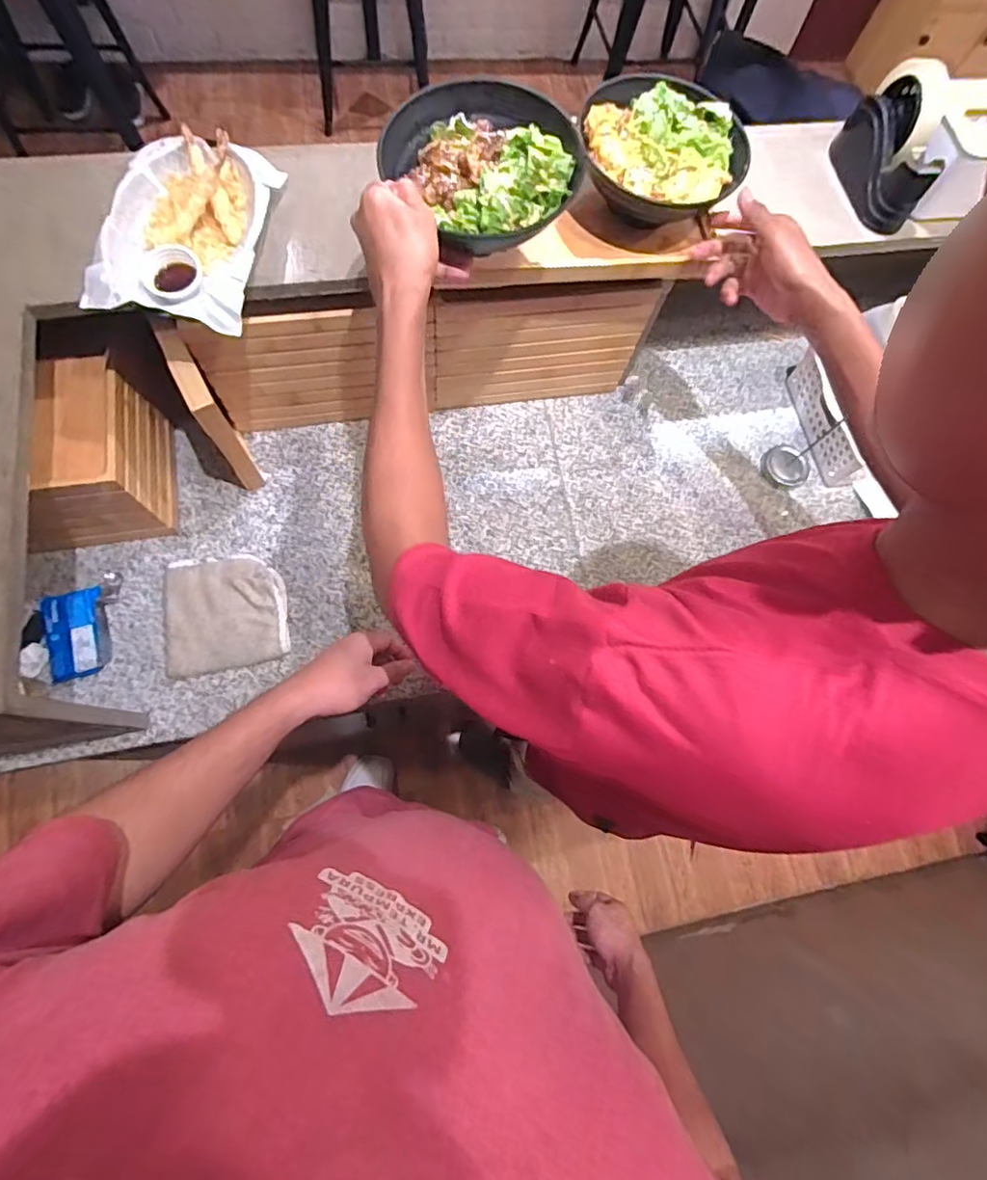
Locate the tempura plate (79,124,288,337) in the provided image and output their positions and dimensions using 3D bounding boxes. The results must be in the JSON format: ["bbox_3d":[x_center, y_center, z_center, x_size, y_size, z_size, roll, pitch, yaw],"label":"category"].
[{"bbox_3d":[-0.307,-0.361,0.570,0.142,0.050,0.215,6,74,0],"label":"tempura plate"}]

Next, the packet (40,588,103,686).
[{"bbox_3d":[-0.529,0.056,0.708,0.060,0.021,0.111,-10,75,-4],"label":"packet"}]

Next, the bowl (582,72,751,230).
[{"bbox_3d":[0.182,-0.469,0.628,0.171,0.083,0.155,18,74,4],"label":"bowl"}]

